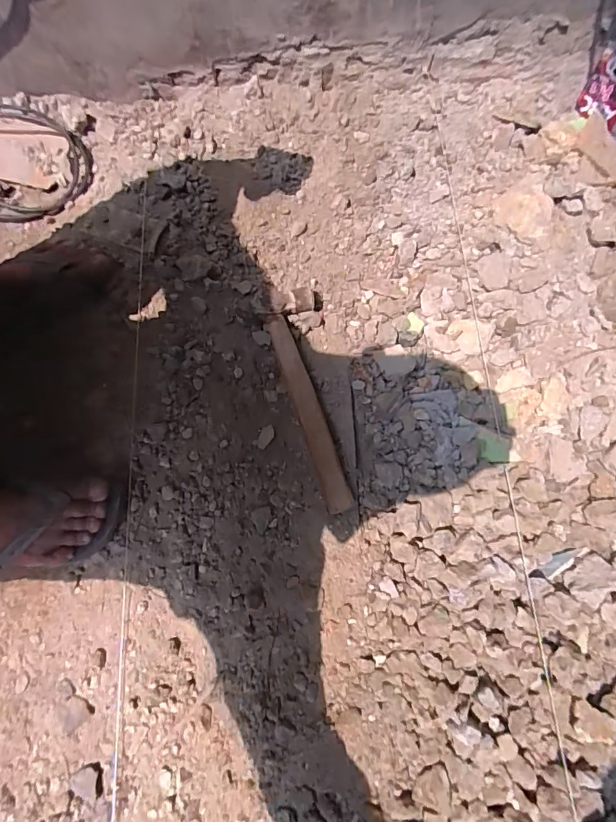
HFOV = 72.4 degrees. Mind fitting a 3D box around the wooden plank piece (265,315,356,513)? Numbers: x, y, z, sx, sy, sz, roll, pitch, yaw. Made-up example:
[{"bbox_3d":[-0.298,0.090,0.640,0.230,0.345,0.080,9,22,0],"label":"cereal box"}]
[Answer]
[{"bbox_3d":[0.000,0.000,0.566,0.036,0.036,0.272,-19,73,-2],"label":"wooden plank piece"}]

